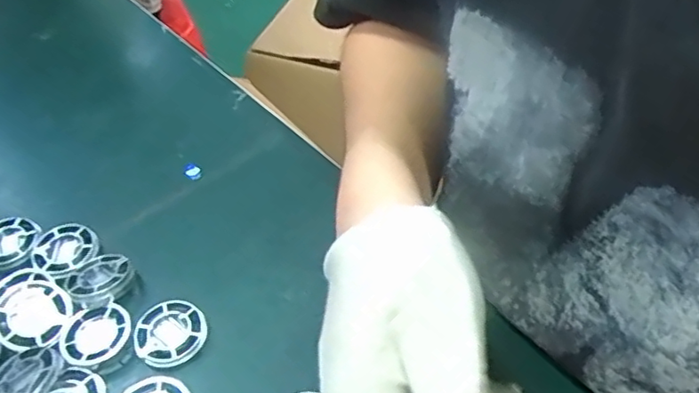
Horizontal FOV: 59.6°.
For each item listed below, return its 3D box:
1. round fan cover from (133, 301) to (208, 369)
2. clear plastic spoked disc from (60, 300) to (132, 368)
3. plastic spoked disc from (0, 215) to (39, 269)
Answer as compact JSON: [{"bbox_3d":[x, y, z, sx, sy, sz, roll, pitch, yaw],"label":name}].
[{"bbox_3d":[-0.100,0.077,0.344,0.038,0.007,0.039,-2,49,2],"label":"round fan cover"},{"bbox_3d":[-0.143,0.079,0.346,0.035,0.011,0.038,-2,49,2],"label":"clear plastic spoked disc"},{"bbox_3d":[-0.225,0.029,0.400,0.038,0.009,0.039,-2,47,2],"label":"plastic spoked disc"}]

